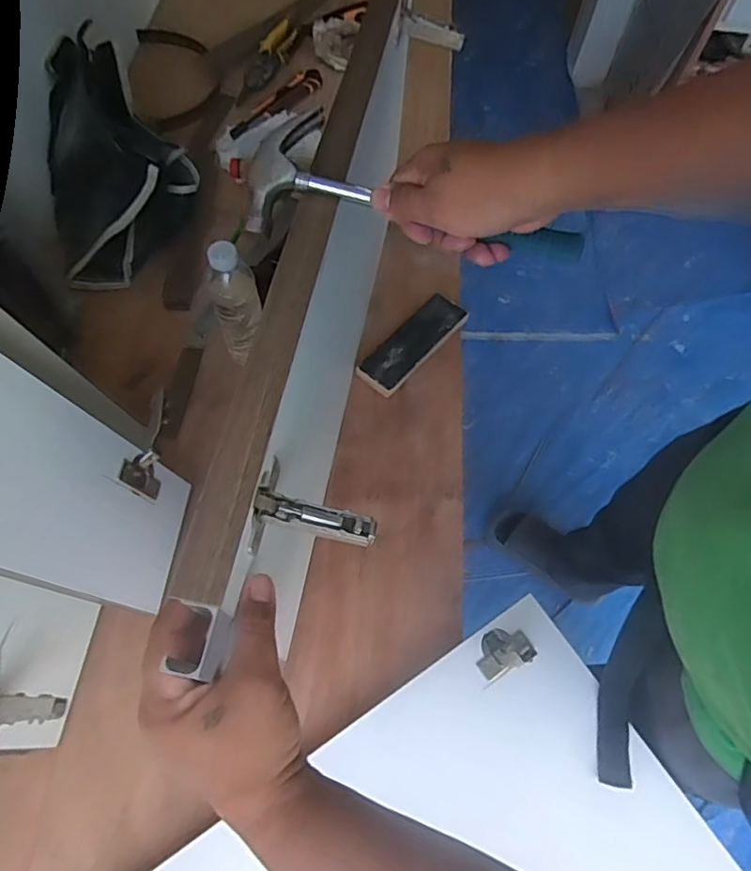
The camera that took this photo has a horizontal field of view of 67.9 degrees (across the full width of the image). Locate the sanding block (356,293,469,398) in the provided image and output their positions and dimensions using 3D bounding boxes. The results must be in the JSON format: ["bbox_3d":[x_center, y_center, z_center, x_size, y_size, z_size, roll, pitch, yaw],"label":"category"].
[{"bbox_3d":[0.053,-0.128,0.769,0.057,0.022,0.175,40,69,16],"label":"sanding block"}]

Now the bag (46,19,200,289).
[{"bbox_3d":[-0.372,-0.370,0.776,0.220,0.201,0.206,-26,68,-14],"label":"bag"}]

